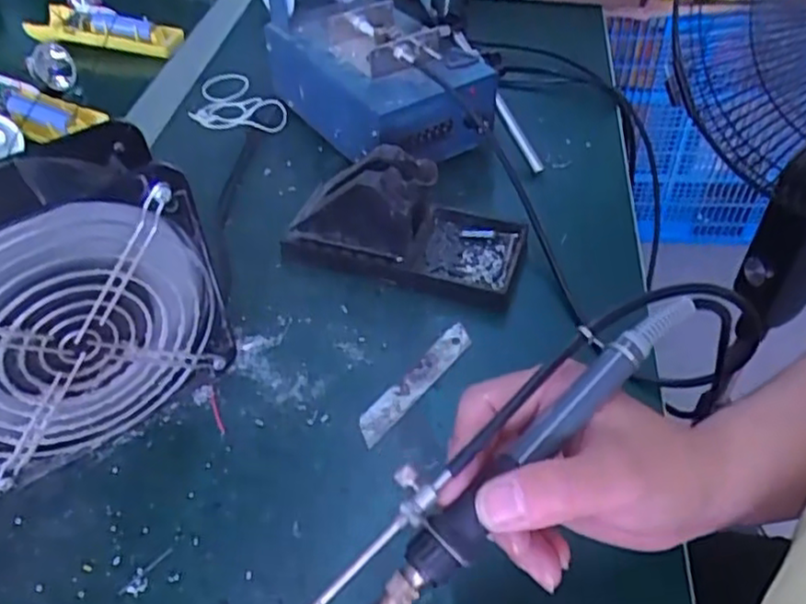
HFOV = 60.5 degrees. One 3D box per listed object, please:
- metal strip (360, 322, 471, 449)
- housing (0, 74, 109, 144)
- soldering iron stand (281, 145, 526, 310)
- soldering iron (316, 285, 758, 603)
[{"bbox_3d":[0.009,0.046,0.410,0.017,0.004,0.100,30,53,28],"label":"metal strip"},{"bbox_3d":[-0.325,-0.166,0.596,0.145,0.031,0.050,15,47,18],"label":"housing"},{"bbox_3d":[0.001,-0.059,0.467,0.154,0.077,0.074,11,47,13],"label":"soldering iron stand"},{"bbox_3d":[0.042,0.060,0.258,0.222,0.031,0.037,-40,53,-13],"label":"soldering iron"}]

